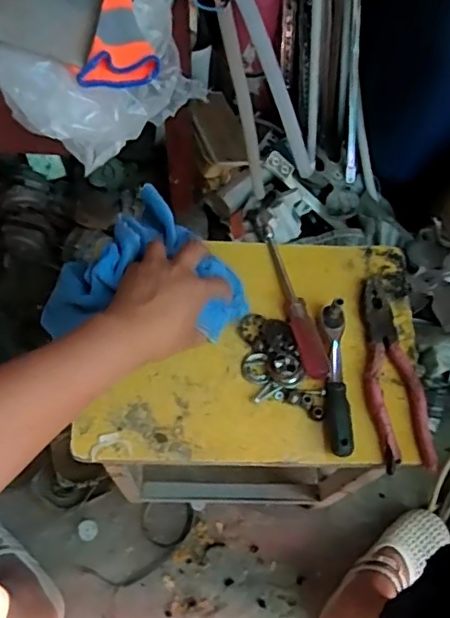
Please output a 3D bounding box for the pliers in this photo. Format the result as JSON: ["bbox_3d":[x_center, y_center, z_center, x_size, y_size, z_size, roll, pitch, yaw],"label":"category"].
[{"bbox_3d":[0.161,0.057,0.575,0.053,0.012,0.199,-3,62,-5],"label":"pliers"}]

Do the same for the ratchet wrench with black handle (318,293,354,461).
[{"bbox_3d":[0.109,0.063,0.553,0.025,0.031,0.146,1,62,-3],"label":"ratchet wrench with black handle"}]

